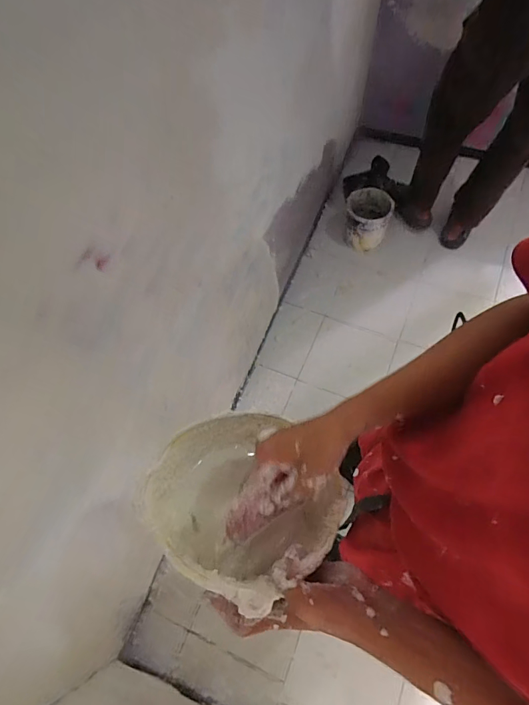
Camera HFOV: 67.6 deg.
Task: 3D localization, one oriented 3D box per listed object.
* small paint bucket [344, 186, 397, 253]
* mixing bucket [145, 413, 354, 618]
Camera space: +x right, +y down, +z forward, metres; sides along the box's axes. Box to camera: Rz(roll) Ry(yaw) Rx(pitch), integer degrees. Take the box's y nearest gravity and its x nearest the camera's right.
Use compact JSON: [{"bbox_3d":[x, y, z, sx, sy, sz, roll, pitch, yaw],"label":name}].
[{"bbox_3d":[0.426,-0.546,1.642,0.183,0.145,0.195,-1,72,2],"label":"small paint bucket"},{"bbox_3d":[-0.025,0.150,0.418,0.155,0.120,0.173,-29,73,-7],"label":"mixing bucket"}]

